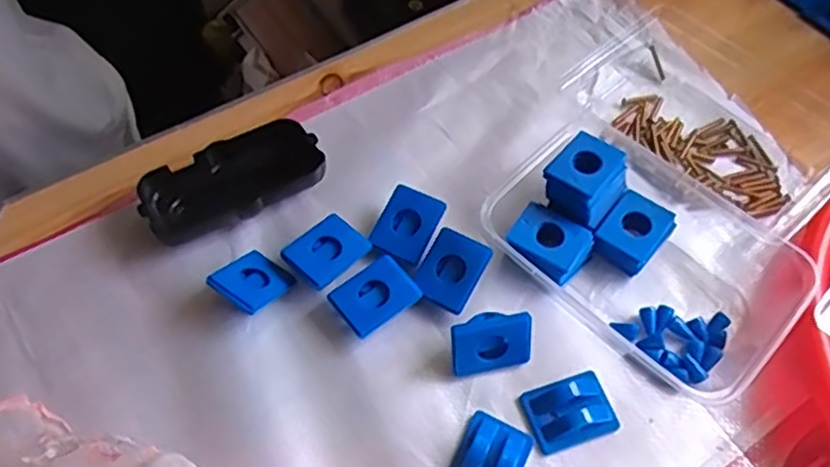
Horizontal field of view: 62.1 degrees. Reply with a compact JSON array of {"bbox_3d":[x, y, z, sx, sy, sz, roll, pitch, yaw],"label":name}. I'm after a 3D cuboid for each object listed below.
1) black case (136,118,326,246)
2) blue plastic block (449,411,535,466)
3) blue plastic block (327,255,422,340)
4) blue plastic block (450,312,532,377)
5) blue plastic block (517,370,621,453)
[{"bbox_3d":[-0.113,-0.032,0.429,0.107,0.028,0.051,-24,61,-15],"label":"black case"},{"bbox_3d":[0.038,0.114,0.348,0.034,0.013,0.045,24,61,14],"label":"blue plastic block"},{"bbox_3d":[-0.023,0.037,0.395,0.043,0.014,0.035,-34,64,-19],"label":"blue plastic block"},{"bbox_3d":[0.041,0.058,0.377,0.044,0.035,0.016,-12,27,-6],"label":"blue plastic block"},{"bbox_3d":[0.082,0.093,0.365,0.045,0.011,0.035,-17,59,-10],"label":"blue plastic block"}]

